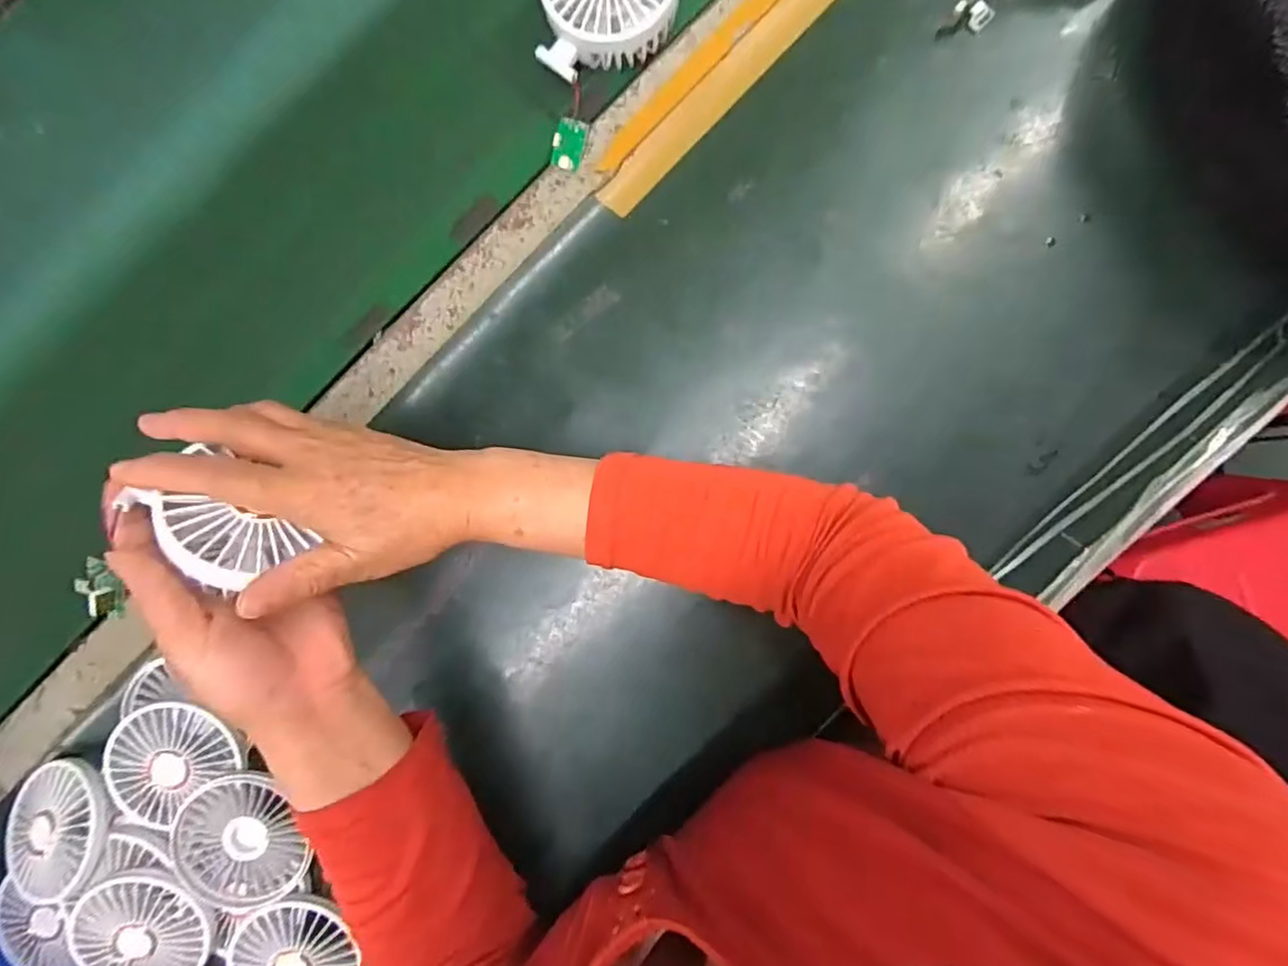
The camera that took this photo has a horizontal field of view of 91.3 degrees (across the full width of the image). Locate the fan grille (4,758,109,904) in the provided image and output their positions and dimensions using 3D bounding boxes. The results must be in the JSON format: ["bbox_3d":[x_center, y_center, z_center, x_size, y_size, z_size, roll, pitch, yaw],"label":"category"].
[{"bbox_3d":[-0.418,0.244,0.445,0.086,0.012,0.087,-3,77,13],"label":"fan grille"}]

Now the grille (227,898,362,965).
[{"bbox_3d":[-0.243,0.331,0.434,0.077,0.022,0.087,-43,85,3],"label":"grille"}]

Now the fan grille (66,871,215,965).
[{"bbox_3d":[-0.345,0.311,0.431,0.091,0.022,0.087,0,91,7],"label":"fan grille"}]

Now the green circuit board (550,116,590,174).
[{"bbox_3d":[-0.050,-0.228,0.424,0.020,0.004,0.031,17,105,-4],"label":"green circuit board"}]

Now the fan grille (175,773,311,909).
[{"bbox_3d":[-0.281,0.249,0.435,0.079,0.024,0.091,-33,85,4],"label":"fan grille"}]

